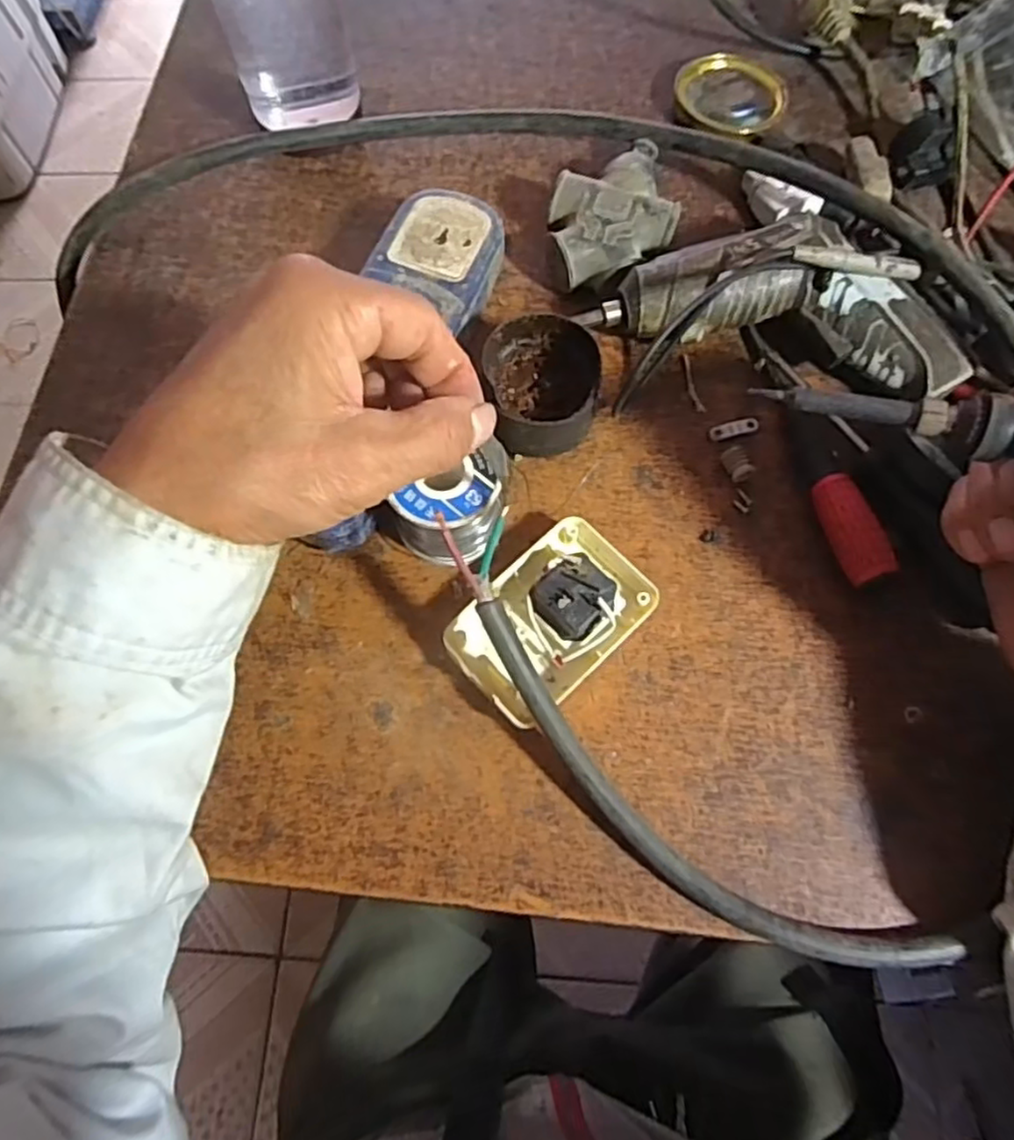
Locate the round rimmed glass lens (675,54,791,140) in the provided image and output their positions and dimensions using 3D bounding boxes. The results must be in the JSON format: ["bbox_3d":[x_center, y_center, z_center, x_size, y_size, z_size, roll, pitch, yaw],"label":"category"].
[{"bbox_3d":[0.139,-0.293,0.437,0.067,0.017,0.055,8,70,6],"label":"round rimmed glass lens"}]

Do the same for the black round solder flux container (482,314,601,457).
[{"bbox_3d":[0.020,-0.093,0.348,0.055,0.029,0.062,-12,70,-2],"label":"black round solder flux container"}]

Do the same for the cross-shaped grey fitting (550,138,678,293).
[{"bbox_3d":[0.058,-0.199,0.396,0.067,0.033,0.092,-8,70,0],"label":"cross-shaped grey fitting"}]

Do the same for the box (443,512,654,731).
[{"bbox_3d":[0.020,0.021,0.318,0.088,0.024,0.059,-41,73,-12],"label":"box"}]

